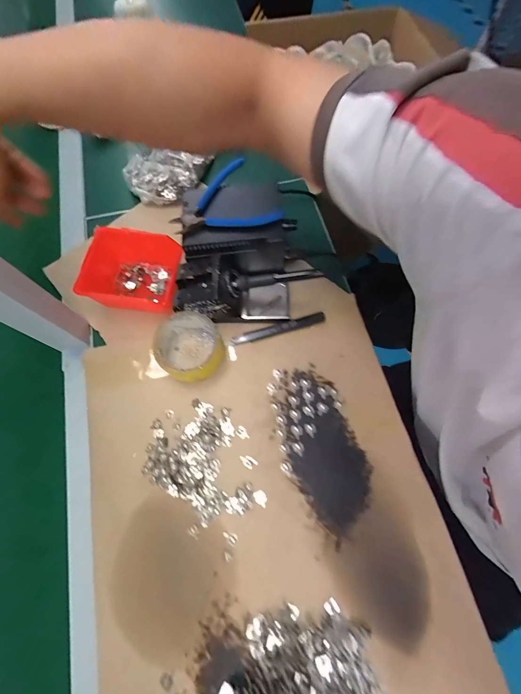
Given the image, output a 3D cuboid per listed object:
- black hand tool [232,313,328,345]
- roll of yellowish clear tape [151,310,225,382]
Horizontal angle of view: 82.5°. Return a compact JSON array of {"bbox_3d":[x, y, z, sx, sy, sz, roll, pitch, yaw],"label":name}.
[{"bbox_3d":[0.026,-0.026,0.432,0.139,0.011,0.016,-15,70,-5],"label":"black hand tool"},{"bbox_3d":[-0.097,-0.001,0.405,0.083,0.047,0.088,0,70,1],"label":"roll of yellowish clear tape"}]

